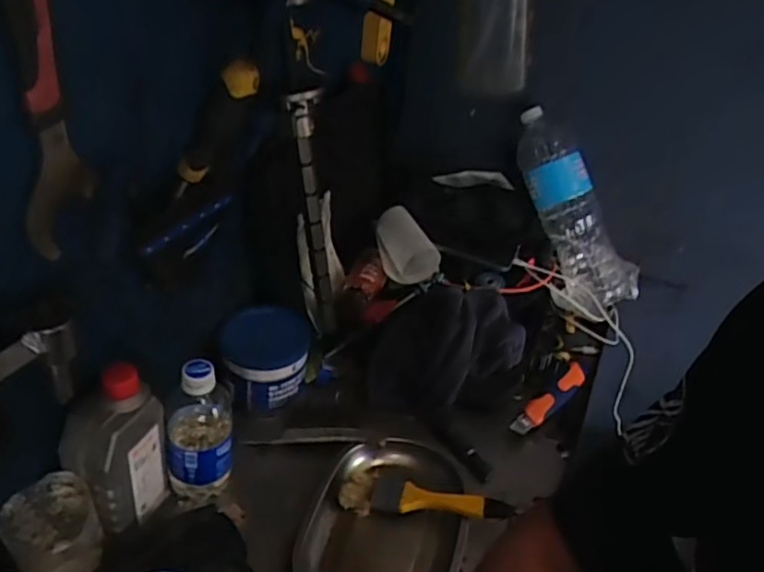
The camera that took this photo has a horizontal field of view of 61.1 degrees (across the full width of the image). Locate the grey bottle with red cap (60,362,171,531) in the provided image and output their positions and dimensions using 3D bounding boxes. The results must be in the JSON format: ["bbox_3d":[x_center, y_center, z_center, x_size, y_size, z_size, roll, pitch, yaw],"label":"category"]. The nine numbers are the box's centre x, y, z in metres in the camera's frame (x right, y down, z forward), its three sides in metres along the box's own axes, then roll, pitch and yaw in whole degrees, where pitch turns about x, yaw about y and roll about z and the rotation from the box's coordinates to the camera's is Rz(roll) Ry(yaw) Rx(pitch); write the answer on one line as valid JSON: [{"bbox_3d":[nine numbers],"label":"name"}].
[{"bbox_3d":[-0.232,0.148,0.576,0.048,0.163,0.075,18,37,16],"label":"grey bottle with red cap"}]

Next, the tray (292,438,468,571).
[{"bbox_3d":[0.004,0.240,0.664,0.157,0.033,0.185,11,35,6],"label":"tray"}]

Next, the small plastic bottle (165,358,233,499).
[{"bbox_3d":[-0.177,0.139,0.627,0.063,0.153,0.050,-2,36,-12],"label":"small plastic bottle"}]

